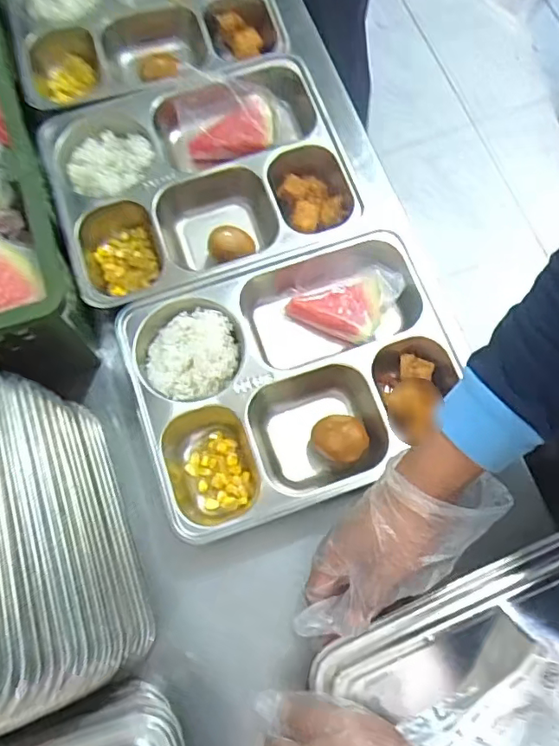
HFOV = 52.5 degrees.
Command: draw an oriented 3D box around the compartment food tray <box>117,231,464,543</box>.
[{"bbox_3d":[0.014,0.004,0.519,0.283,0.055,0.219,-19,74,-6],"label":"compartment food tray"}]

